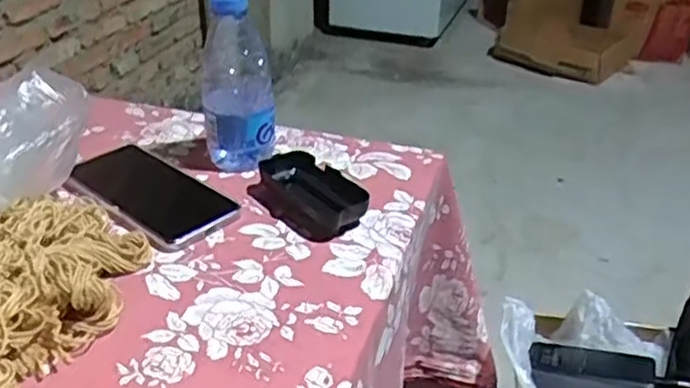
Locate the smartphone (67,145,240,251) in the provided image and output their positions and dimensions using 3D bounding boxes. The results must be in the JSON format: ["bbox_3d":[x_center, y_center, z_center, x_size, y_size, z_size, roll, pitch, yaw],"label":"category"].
[{"bbox_3d":[-0.182,-0.006,0.629,0.190,0.012,0.086,25,39,34],"label":"smartphone"}]

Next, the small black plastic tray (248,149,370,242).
[{"bbox_3d":[-0.034,-0.001,0.612,0.065,0.026,0.119,-21,38,-31],"label":"small black plastic tray"}]

